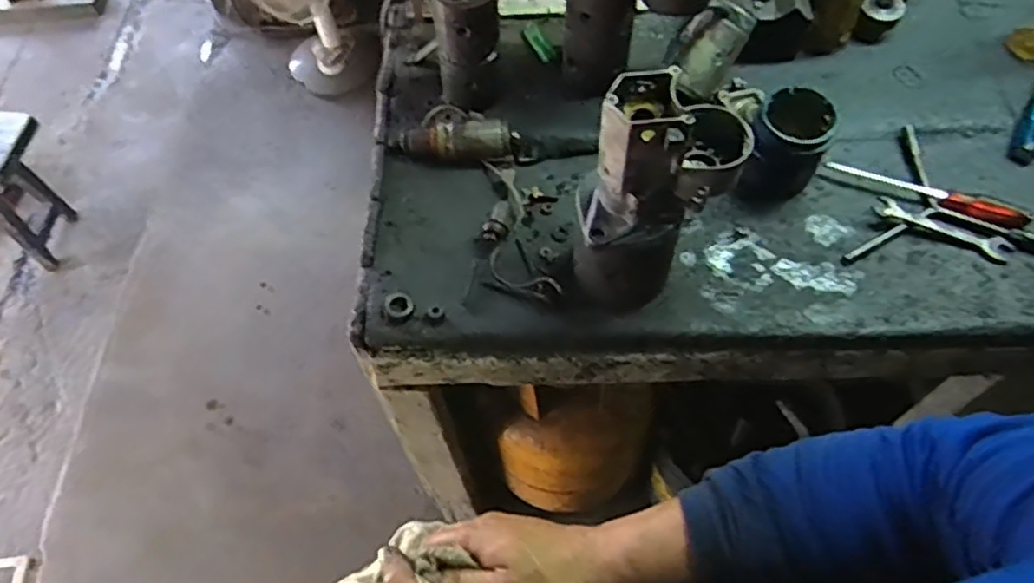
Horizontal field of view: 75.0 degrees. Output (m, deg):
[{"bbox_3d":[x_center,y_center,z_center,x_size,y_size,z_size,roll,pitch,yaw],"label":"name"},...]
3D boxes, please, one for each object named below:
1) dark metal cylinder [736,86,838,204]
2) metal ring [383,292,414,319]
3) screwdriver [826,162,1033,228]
[{"bbox_3d":[0.324,-0.176,0.810,0.082,0.108,0.089,18,62,13],"label":"dark metal cylinder"},{"bbox_3d":[-0.135,0.017,0.775,0.031,0.015,0.037,-28,62,-13],"label":"metal ring"},{"bbox_3d":[0.495,-0.121,0.817,0.223,0.027,0.033,23,63,15],"label":"screwdriver"}]

